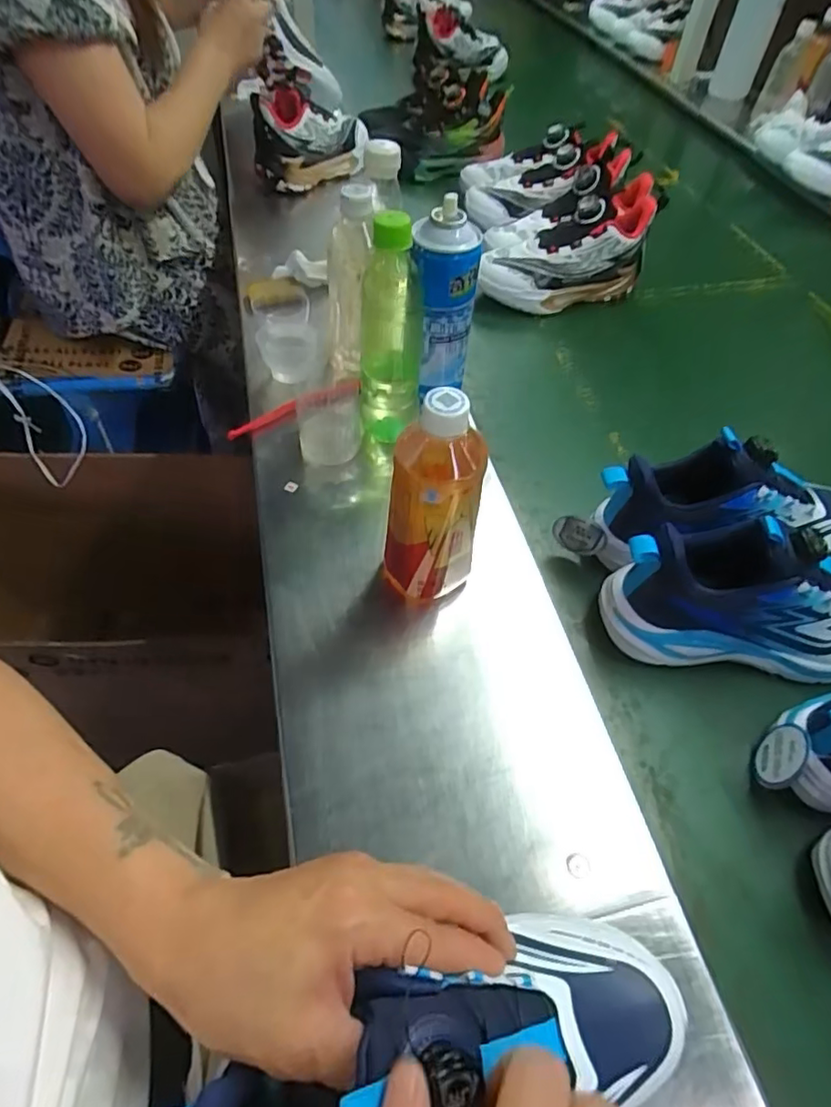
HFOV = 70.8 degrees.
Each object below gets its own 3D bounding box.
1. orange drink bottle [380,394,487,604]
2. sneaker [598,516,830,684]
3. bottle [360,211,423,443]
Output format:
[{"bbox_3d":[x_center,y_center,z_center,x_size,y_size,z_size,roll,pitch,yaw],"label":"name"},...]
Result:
[{"bbox_3d":[0.013,-0.041,0.444,0.068,0.191,0.076,6,54,1],"label":"orange drink bottle"},{"bbox_3d":[0.290,0.038,0.471,0.253,0.128,0.081,1,54,-2],"label":"sneaker"},{"bbox_3d":[-0.023,-0.194,0.542,0.058,0.210,0.054,2,54,-2],"label":"bottle"}]

